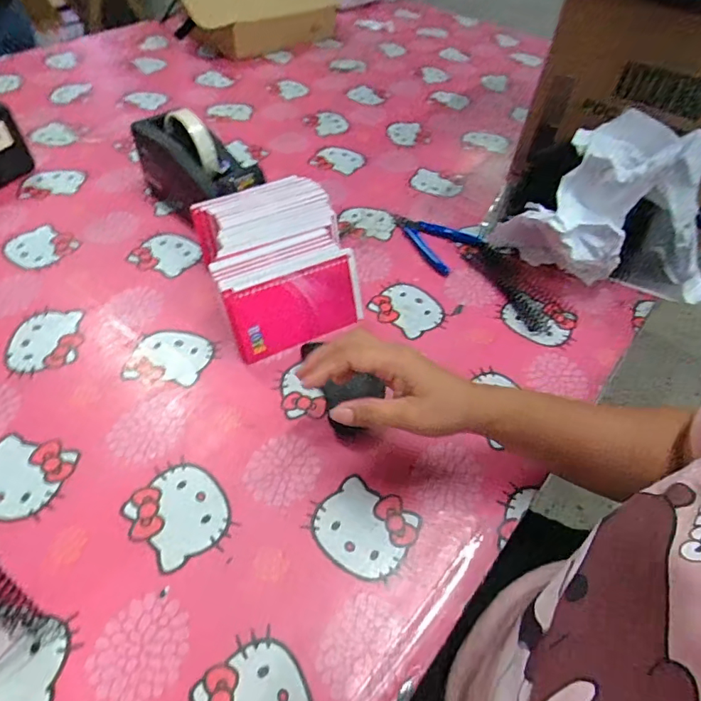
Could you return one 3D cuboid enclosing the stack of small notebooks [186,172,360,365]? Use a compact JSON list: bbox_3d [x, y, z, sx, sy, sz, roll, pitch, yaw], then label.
[{"bbox_3d":[-0.078,-0.096,0.538,0.152,0.084,0.183,-13,52,-15],"label":"stack of small notebooks"}]

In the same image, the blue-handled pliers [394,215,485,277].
[{"bbox_3d":[0.116,-0.151,0.641,0.076,0.015,0.117,-22,55,-21],"label":"blue-handled pliers"}]

